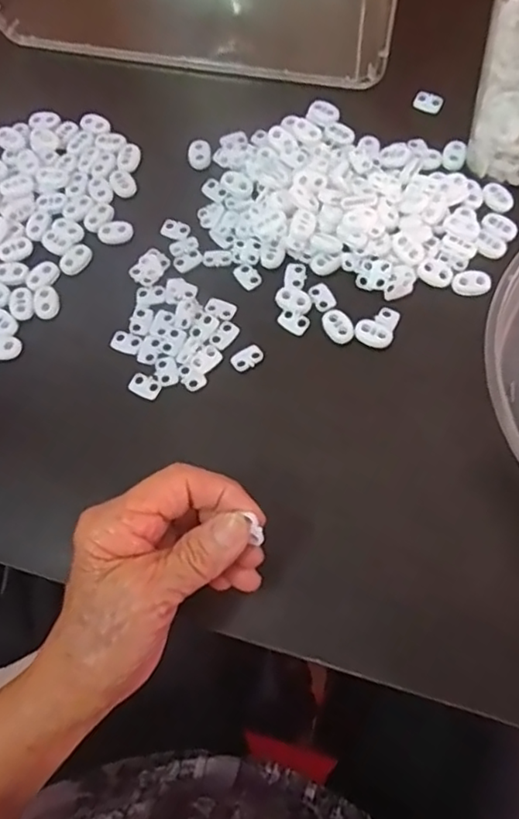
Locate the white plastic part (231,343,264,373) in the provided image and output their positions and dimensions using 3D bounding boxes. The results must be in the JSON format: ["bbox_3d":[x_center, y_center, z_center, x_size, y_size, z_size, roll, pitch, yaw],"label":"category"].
[{"bbox_3d":[-0.007,-0.031,0.370,0.019,0.004,0.012,-38,71,-11],"label":"white plastic part"}]

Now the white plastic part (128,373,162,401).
[{"bbox_3d":[-0.068,-0.014,0.367,0.018,0.004,0.013,26,72,13],"label":"white plastic part"}]

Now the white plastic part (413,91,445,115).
[{"bbox_3d":[0.118,-0.215,0.436,0.019,0.008,0.010,25,72,13],"label":"white plastic part"}]

